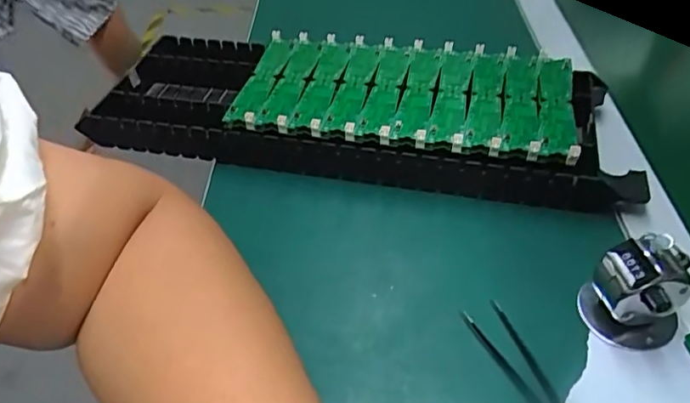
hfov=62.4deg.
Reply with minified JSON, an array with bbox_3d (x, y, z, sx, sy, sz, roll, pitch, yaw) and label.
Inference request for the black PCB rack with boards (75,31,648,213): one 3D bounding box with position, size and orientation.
[{"bbox_3d":[0.005,-0.076,0.481,0.439,0.063,0.154,9,44,13],"label":"black PCB rack with boards"}]

